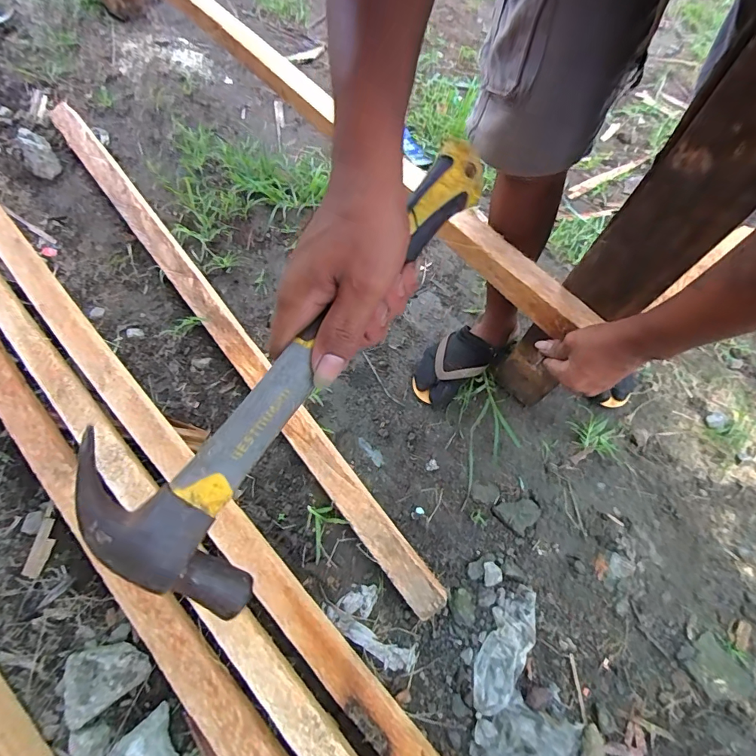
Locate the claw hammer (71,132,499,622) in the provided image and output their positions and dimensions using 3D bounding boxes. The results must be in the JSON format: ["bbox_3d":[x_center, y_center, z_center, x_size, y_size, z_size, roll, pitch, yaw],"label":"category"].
[{"bbox_3d":[-0.036,-0.028,0.259,0.111,0.033,0.321,43,74,-27],"label":"claw hammer"}]

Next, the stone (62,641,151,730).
[{"bbox_3d":[-0.378,0.403,0.576,0.109,0.037,0.086,-33,70,-18],"label":"stone"}]

